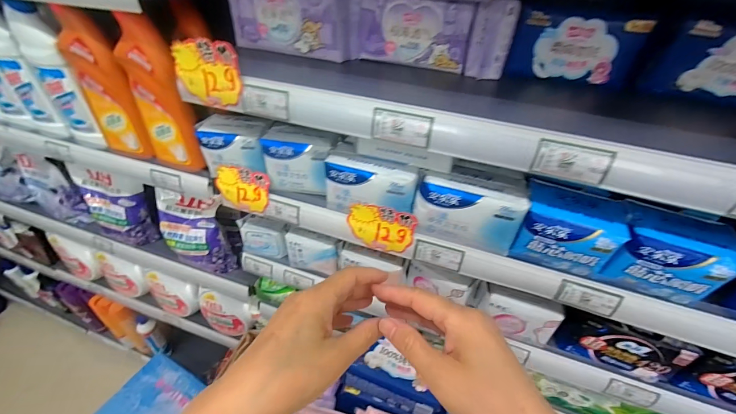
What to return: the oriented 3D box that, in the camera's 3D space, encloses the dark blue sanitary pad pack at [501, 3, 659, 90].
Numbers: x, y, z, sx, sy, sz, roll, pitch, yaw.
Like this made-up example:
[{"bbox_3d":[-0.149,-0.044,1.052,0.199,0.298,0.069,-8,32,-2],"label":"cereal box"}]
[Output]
[{"bbox_3d":[0.257,-0.202,0.395,0.153,0.079,0.051,10,42,10],"label":"dark blue sanitary pad pack"}]

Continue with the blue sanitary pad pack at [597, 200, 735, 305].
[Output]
[{"bbox_3d":[0.336,0.053,0.364,0.111,0.081,0.069,15,43,15],"label":"blue sanitary pad pack"}]

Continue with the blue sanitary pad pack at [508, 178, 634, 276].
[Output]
[{"bbox_3d":[0.239,0.027,0.389,0.102,0.080,0.071,13,43,13],"label":"blue sanitary pad pack"}]

